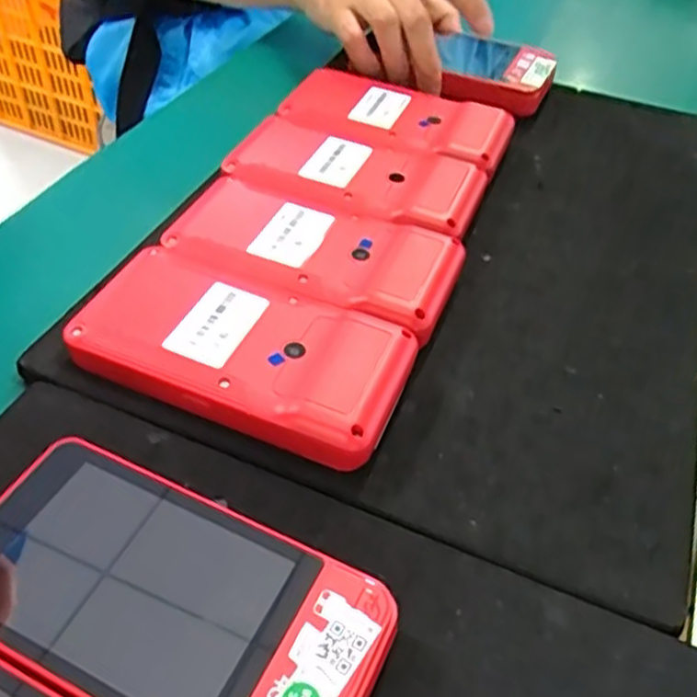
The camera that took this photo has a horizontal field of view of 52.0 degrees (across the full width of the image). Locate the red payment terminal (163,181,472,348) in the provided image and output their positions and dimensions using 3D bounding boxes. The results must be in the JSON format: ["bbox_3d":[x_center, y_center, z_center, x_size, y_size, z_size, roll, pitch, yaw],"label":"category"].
[{"bbox_3d":[-0.018,-0.041,0.308,0.127,0.021,0.059,22,49,14],"label":"red payment terminal"}]

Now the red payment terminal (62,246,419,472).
[{"bbox_3d":[-0.041,0.000,0.268,0.124,0.020,0.062,22,49,14],"label":"red payment terminal"}]

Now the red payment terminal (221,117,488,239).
[{"bbox_3d":[0.002,-0.083,0.349,0.117,0.019,0.064,22,49,14],"label":"red payment terminal"}]

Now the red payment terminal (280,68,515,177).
[{"bbox_3d":[0.025,-0.121,0.387,0.117,0.020,0.058,21,48,13],"label":"red payment terminal"}]

